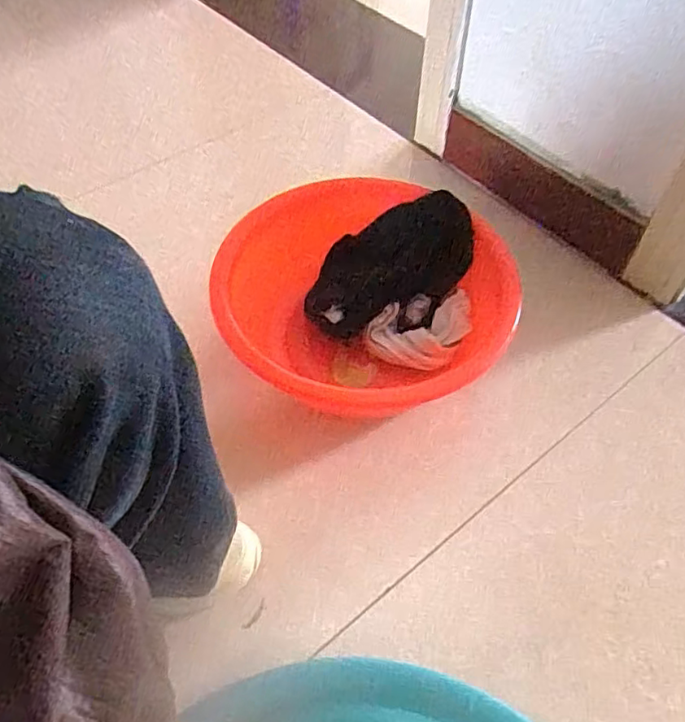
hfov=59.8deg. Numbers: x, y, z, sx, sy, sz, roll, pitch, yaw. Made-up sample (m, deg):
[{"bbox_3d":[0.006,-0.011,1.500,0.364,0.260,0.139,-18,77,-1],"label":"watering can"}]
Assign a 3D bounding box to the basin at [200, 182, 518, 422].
[{"bbox_3d":[0.033,-0.061,0.743,0.353,0.153,0.336,-9,54,-7],"label":"basin"}]

